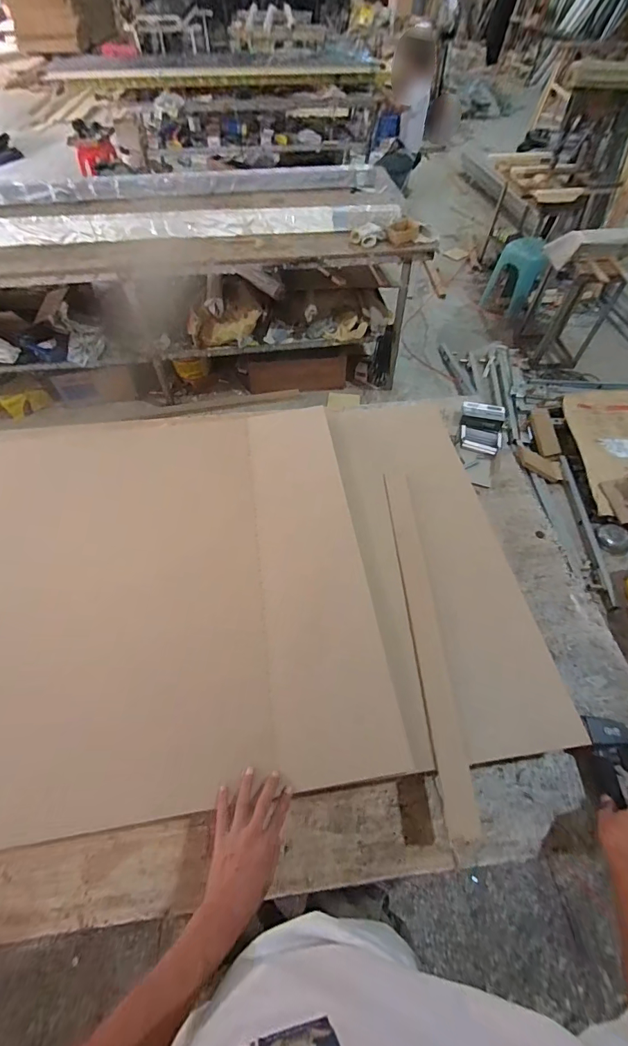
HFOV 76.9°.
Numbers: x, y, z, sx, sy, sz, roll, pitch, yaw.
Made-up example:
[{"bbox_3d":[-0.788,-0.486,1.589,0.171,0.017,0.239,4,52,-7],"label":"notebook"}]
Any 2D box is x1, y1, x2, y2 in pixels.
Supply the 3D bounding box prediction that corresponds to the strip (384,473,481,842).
[{"bbox_3d":[0.210,0.173,0.765,0.054,0.013,0.680,-1,56,-2],"label":"strip"}]

